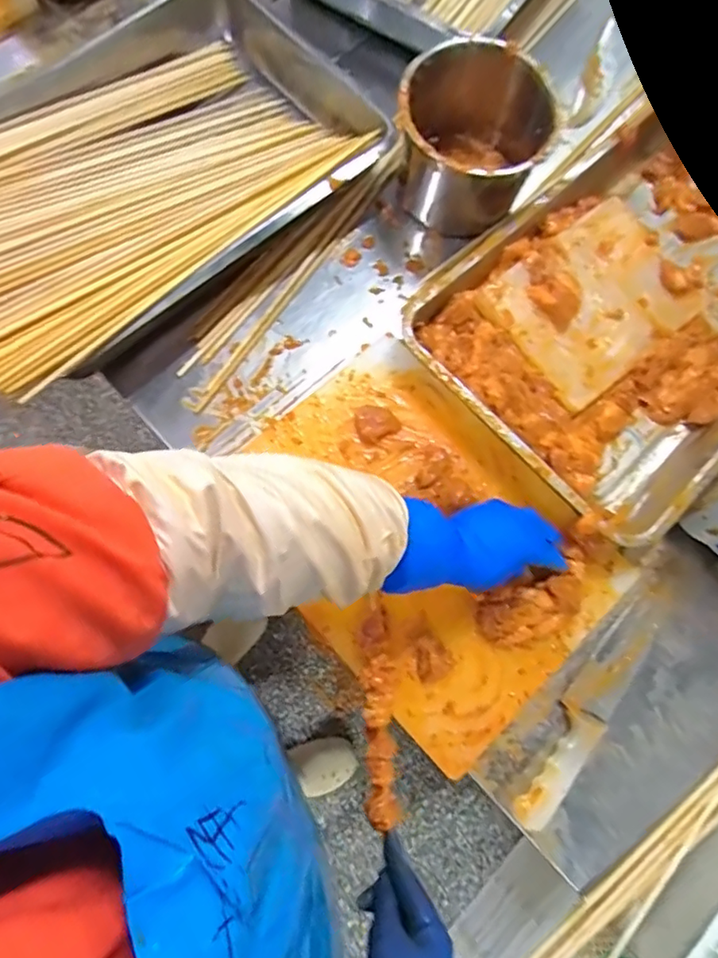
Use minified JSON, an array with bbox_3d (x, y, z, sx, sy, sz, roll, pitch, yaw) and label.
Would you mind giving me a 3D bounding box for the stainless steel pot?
[{"bbox_3d":[0.131,-0.391,0.648,0.165,0.126,0.160,1,77,-3],"label":"stainless steel pot"}]

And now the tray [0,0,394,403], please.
[{"bbox_3d":[-0.251,-0.351,0.633,0.553,0.121,0.364,-40,82,-11],"label":"tray"}]

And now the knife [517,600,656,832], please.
[{"bbox_3d":[0.223,0.222,0.541,0.045,0.026,0.238,33,77,5],"label":"knife"}]

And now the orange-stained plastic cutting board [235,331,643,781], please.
[{"bbox_3d":[0.061,0.055,0.564,0.277,0.033,0.374,-42,80,-13],"label":"orange-stained plastic cutting board"}]

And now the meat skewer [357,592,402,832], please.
[{"bbox_3d":[0.019,0.206,0.507,0.031,0.024,0.190,-2,66,-1],"label":"meat skewer"}]

